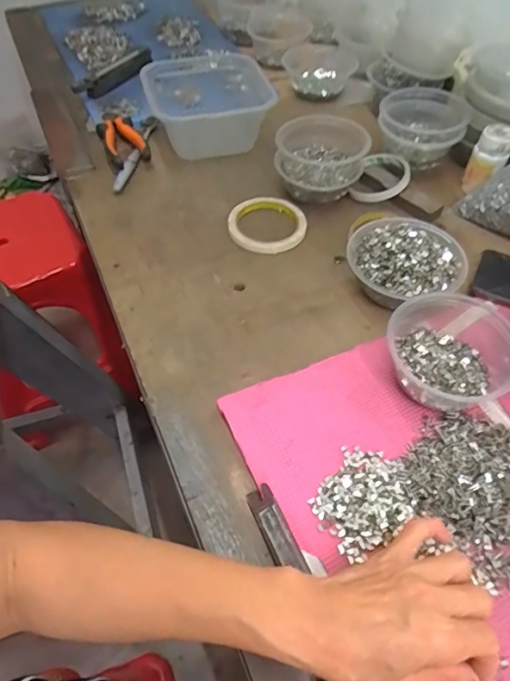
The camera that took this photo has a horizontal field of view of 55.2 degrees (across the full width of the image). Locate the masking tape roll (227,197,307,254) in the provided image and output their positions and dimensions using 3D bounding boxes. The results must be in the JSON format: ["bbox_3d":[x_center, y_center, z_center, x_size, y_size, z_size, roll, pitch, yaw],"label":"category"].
[{"bbox_3d":[0.015,-0.146,0.616,0.095,0.014,0.092,-1,52,1],"label":"masking tape roll"}]

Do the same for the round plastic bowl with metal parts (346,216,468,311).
[{"bbox_3d":[0.162,-0.085,0.533,0.111,0.055,0.116,-1,52,1],"label":"round plastic bowl with metal parts"}]

